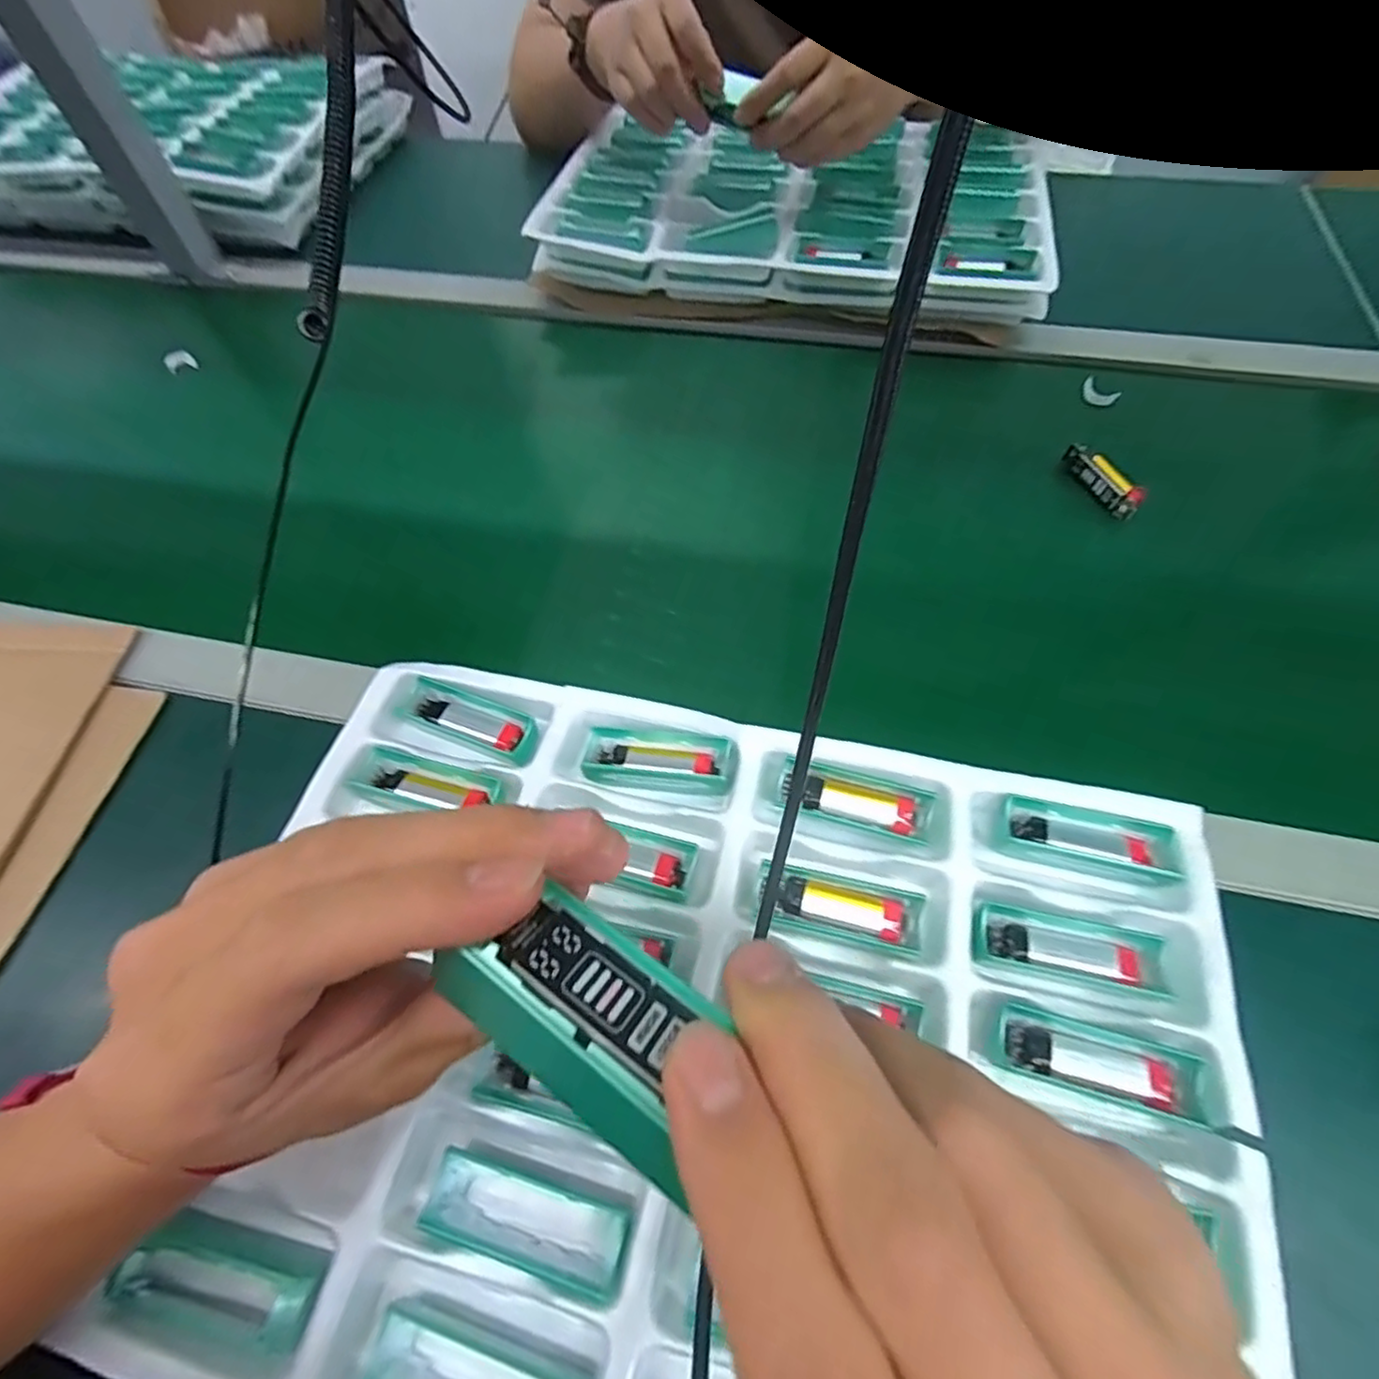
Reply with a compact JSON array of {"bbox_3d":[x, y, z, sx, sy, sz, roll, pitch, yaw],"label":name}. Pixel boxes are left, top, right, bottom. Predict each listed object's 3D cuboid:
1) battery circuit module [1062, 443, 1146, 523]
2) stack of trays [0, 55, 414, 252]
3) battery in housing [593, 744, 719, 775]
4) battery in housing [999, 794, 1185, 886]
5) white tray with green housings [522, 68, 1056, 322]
[{"bbox_3d":[0.305,-0.155,0.476,0.016,0.017,0.069,-24,63,-12],"label":"battery circuit module"},{"bbox_3d":[-0.610,-0.644,0.751,0.447,0.075,0.317,10,61,6],"label":"stack of trays"},{"bbox_3d":[-0.018,0.039,0.359,0.066,0.009,0.014,6,61,4],"label":"battery in housing"},{"bbox_3d":[0.201,0.076,0.327,0.081,0.012,0.029,11,61,7],"label":"battery in housing"},{"bbox_3d":[0.106,-0.485,0.626,0.452,0.054,0.287,10,64,7],"label":"white tray with green housings"}]

